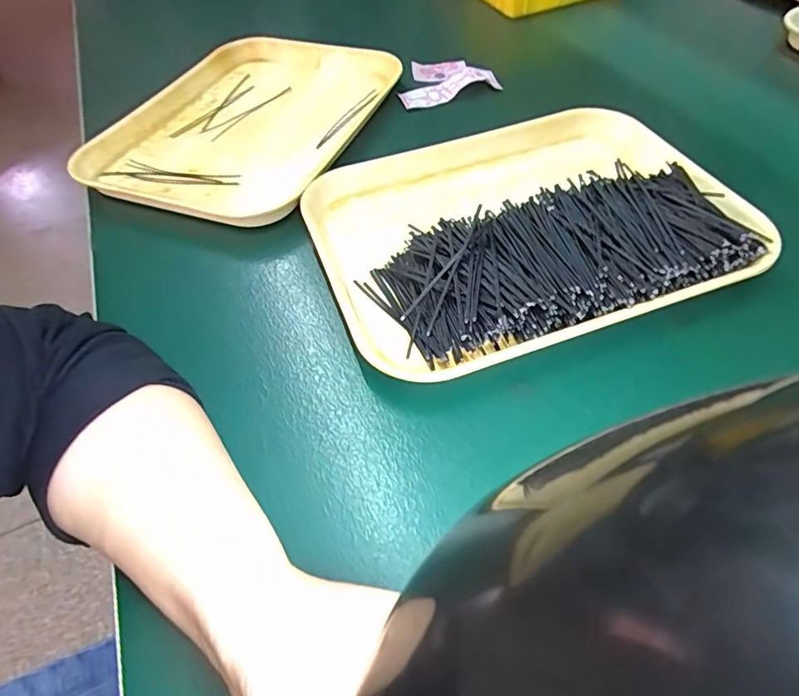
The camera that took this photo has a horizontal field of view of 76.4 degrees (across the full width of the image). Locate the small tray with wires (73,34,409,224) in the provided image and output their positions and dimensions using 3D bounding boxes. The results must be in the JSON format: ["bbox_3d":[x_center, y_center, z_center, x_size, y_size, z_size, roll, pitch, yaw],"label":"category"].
[{"bbox_3d":[-0.150,-0.230,0.518,0.253,0.043,0.303,13,55,15],"label":"small tray with wires"}]

